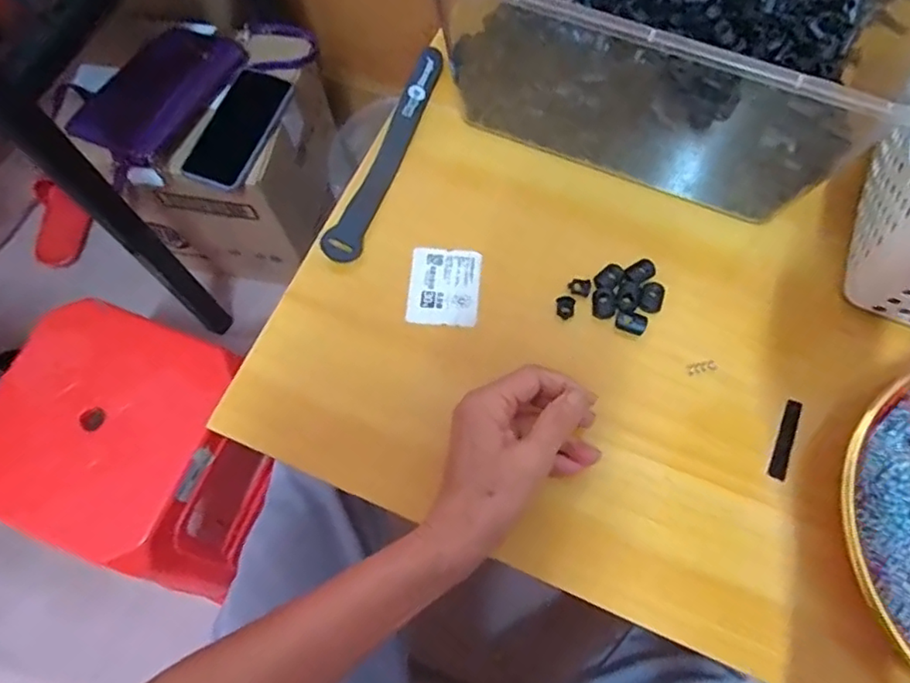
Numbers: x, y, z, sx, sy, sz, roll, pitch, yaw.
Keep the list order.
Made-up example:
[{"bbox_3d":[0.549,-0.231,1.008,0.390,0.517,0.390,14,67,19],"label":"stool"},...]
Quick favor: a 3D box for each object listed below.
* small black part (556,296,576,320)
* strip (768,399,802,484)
[{"bbox_3d":[0.077,-0.024,0.417,0.013,0.004,0.016,-4,68,0],"label":"small black part"},{"bbox_3d":[0.211,0.062,0.385,0.010,0.004,0.053,23,72,10],"label":"strip"}]

